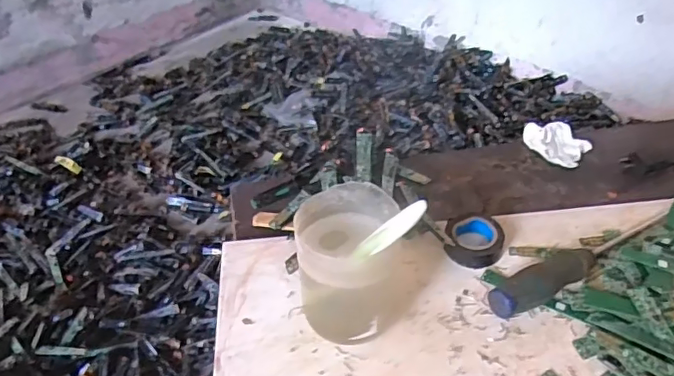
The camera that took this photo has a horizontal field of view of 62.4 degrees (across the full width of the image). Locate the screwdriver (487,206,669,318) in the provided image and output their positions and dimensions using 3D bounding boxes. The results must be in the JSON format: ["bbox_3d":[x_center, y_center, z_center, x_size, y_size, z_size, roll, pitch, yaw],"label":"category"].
[{"bbox_3d":[0.212,0.059,0.476,0.215,0.034,0.027,-22,44,-24],"label":"screwdriver"}]

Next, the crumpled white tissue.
[{"bbox_3d":[0.246,-0.053,0.630,0.067,0.025,0.054,32,49,33],"label":"crumpled white tissue"}]

